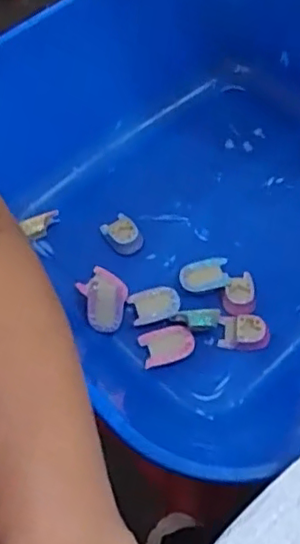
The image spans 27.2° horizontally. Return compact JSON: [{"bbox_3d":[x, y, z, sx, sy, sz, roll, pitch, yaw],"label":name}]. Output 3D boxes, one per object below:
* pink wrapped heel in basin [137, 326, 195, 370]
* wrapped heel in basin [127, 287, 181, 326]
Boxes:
[{"bbox_3d":[0.018,0.079,0.659,0.055,0.019,0.037,-13,59,-8],"label":"pink wrapped heel in basin"},{"bbox_3d":[0.006,0.038,0.684,0.054,0.014,0.039,-12,59,-7],"label":"wrapped heel in basin"}]

